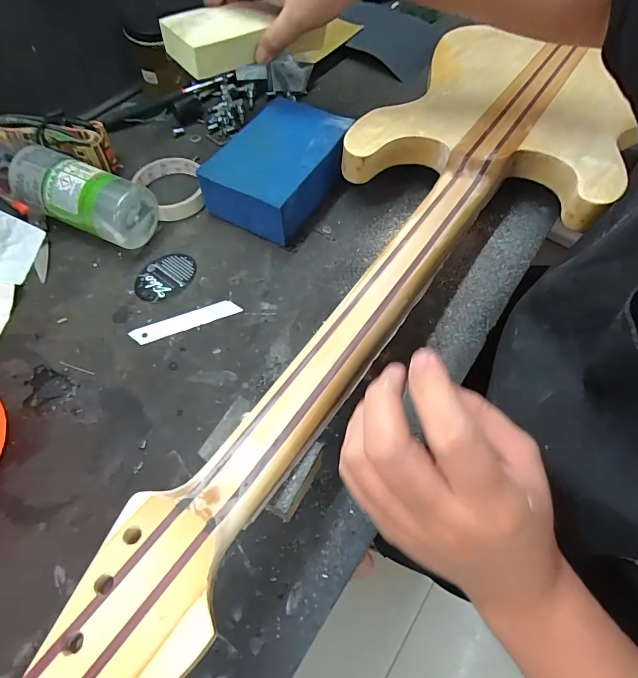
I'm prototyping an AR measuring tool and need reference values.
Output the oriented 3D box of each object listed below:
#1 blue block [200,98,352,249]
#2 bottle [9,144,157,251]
[{"bbox_3d":[-0.035,-0.191,0.450,0.120,0.062,0.163,30,64,15],"label":"blue block"},{"bbox_3d":[-0.244,-0.148,0.407,0.148,0.056,0.063,21,61,-4],"label":"bottle"}]

